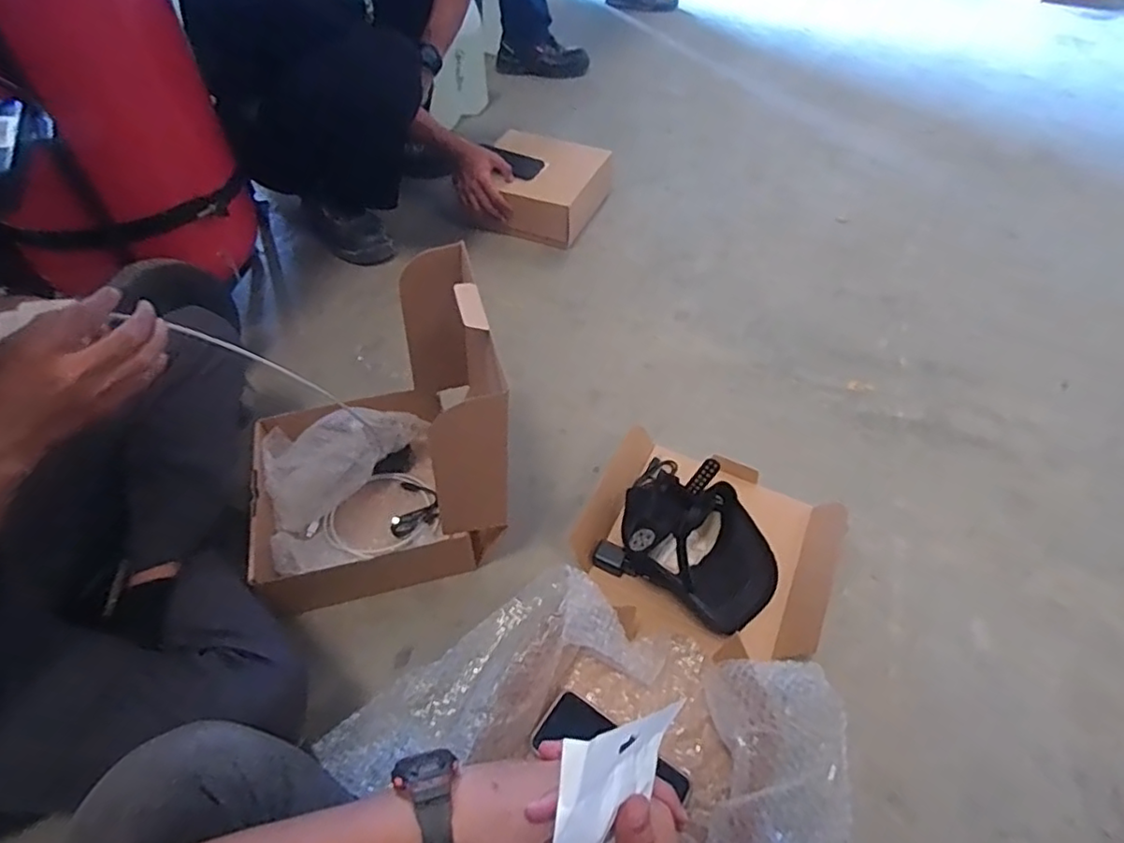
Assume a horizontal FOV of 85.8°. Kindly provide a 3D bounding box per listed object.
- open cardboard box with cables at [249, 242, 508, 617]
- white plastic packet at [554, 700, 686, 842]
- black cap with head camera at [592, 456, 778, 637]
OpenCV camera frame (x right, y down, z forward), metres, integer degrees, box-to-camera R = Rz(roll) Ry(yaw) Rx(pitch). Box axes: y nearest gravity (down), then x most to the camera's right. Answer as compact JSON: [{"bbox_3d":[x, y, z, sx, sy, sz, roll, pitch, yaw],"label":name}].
[{"bbox_3d":[-0.241,0.031,0.769,0.333,0.350,0.270,-13,53,-8],"label":"open cardboard box with cables"},{"bbox_3d":[0.018,0.269,0.379,0.020,0.122,0.171,20,94,32],"label":"white plastic packet"},{"bbox_3d":[0.181,0.135,0.783,0.221,0.160,0.189,24,57,19],"label":"black cap with head camera"}]

